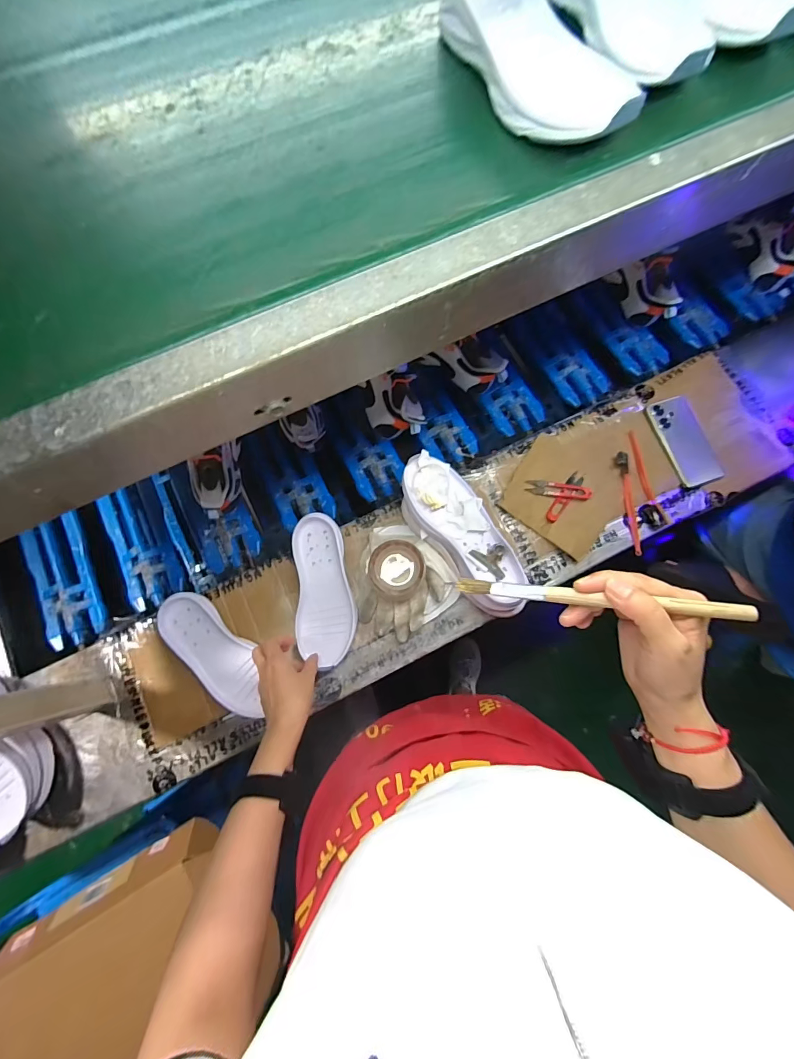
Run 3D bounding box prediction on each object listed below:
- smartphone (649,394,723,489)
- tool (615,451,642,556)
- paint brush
[{"bbox_3d":[0.491,-0.152,0.673,0.074,0.010,0.155,-20,81,4],"label":"smartphone"},{"bbox_3d":[0.380,-0.045,0.649,0.019,0.015,0.171,-3,80,-1],"label":"tool"},{"bbox_3d":[0.140,0.050,0.292,0.199,0.009,0.012,3,76,18],"label":"paint brush"}]

